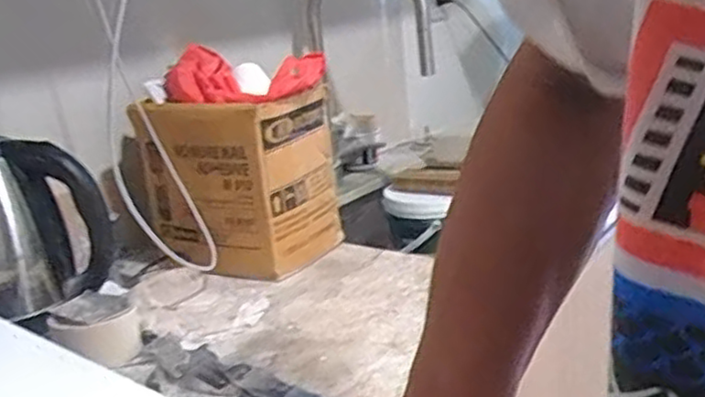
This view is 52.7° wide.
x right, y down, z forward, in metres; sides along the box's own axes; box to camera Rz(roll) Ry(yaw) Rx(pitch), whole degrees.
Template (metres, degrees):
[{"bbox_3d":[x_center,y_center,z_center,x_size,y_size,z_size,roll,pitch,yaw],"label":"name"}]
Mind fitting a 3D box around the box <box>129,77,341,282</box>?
[{"bbox_3d":[-0.159,-0.027,0.983,0.230,0.222,0.155,1,18,24],"label":"box"}]

